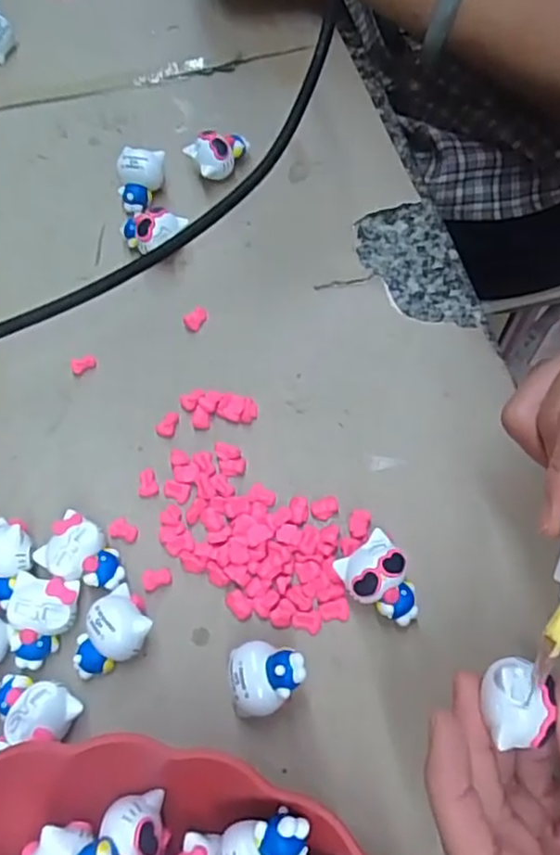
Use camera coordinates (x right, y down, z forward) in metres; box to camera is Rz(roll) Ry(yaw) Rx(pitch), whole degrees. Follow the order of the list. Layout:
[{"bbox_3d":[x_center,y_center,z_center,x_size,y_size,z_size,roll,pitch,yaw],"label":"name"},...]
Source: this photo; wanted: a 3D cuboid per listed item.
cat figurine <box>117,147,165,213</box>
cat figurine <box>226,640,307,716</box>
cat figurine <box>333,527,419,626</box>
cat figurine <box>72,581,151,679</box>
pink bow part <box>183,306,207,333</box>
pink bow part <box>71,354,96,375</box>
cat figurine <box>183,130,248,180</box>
[{"bbox_3d":[-0.077,-0.135,0.358,0.023,0.023,0.029,10,65,7],"label":"cat figurine"},{"bbox_3d":[-0.005,0.094,0.247,0.028,0.026,0.025,-3,64,0],"label":"cat figurine"},{"bbox_3d":[0.040,0.062,0.261,0.024,0.022,0.034,-30,66,-12],"label":"cat figurine"},{"bbox_3d":[-0.065,0.081,0.255,0.024,0.019,0.035,30,69,16],"label":"cat figurine"},{"bbox_3d":[-0.042,-0.055,0.326,0.009,0.005,0.014,34,69,15],"label":"pink bow part"},{"bbox_3d":[-0.096,-0.031,0.320,0.012,0.004,0.009,-13,65,-6],"label":"pink bow part"},{"bbox_3d":[-0.034,-0.150,0.365,0.034,0.023,0.022,-12,64,-4],"label":"cat figurine"}]

